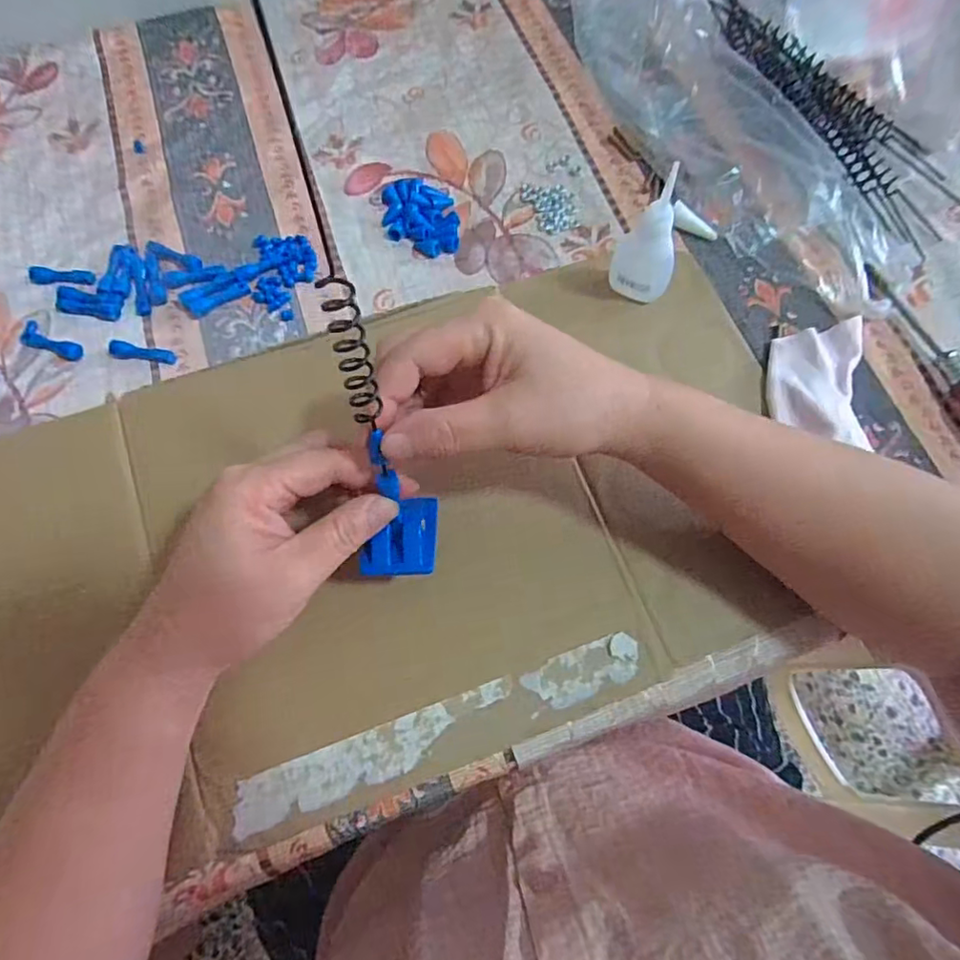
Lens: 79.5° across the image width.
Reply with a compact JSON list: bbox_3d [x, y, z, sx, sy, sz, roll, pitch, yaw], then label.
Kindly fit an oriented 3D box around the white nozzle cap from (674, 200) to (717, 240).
[{"bbox_3d":[0.139,-0.167,0.376,0.034,0.011,0.011,34,73,-4],"label":"white nozzle cap"}]

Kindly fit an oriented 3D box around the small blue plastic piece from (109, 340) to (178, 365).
[{"bbox_3d":[-0.201,-0.076,0.344,0.038,0.008,0.010,7,70,3],"label":"small blue plastic piece"}]

